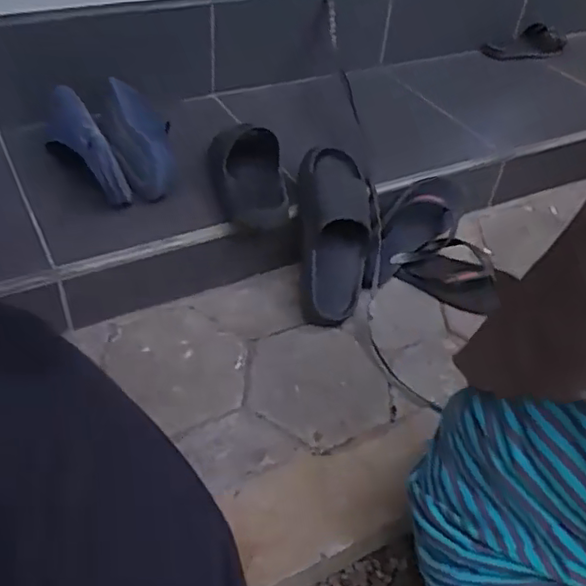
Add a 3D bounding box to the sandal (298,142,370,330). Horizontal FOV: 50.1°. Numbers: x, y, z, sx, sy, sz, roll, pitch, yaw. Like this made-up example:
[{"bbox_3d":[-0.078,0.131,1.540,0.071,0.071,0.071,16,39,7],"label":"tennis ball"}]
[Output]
[{"bbox_3d":[0.065,-0.095,0.961,0.109,0.089,0.279,1,84,-4],"label":"sandal"}]

